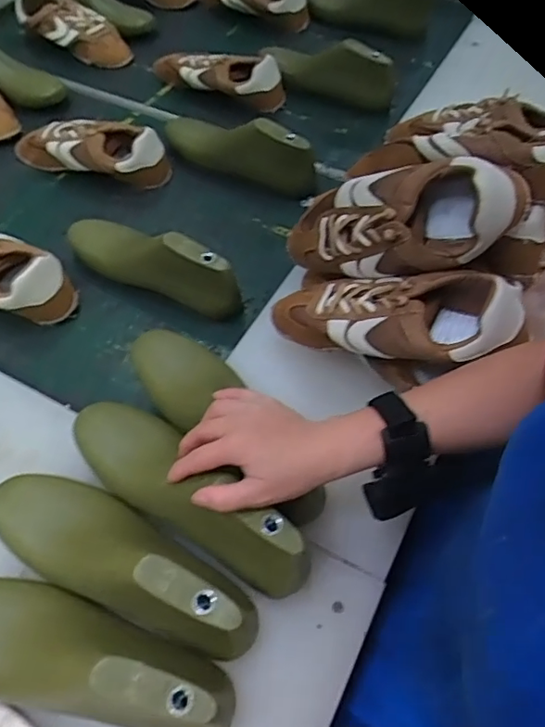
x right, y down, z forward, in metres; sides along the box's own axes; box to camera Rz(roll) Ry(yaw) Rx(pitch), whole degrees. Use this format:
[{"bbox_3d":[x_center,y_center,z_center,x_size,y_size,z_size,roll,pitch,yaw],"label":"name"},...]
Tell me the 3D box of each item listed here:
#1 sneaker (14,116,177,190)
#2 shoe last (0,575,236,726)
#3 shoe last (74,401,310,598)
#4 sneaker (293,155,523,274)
[{"bbox_3d":[-0.280,-0.323,0.851,0.249,0.073,0.083,15,59,9],"label":"sneaker"},{"bbox_3d":[-0.154,0.218,0.414,0.255,0.095,0.080,15,58,9],"label":"shoe last"},{"bbox_3d":[-0.080,0.105,0.483,0.250,0.074,0.076,30,59,25],"label":"shoe last"},{"bbox_3d":[0.116,-0.145,0.555,0.241,0.084,0.106,-3,47,37],"label":"sneaker"}]

